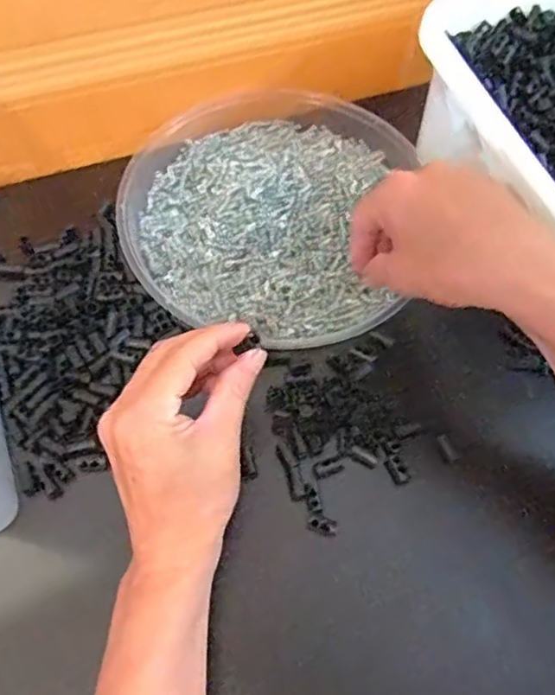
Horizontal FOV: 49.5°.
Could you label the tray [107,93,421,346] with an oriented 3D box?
[{"bbox_3d":[-0.009,-0.111,0.455,0.206,0.033,0.220,1,64,-2],"label":"tray"}]

